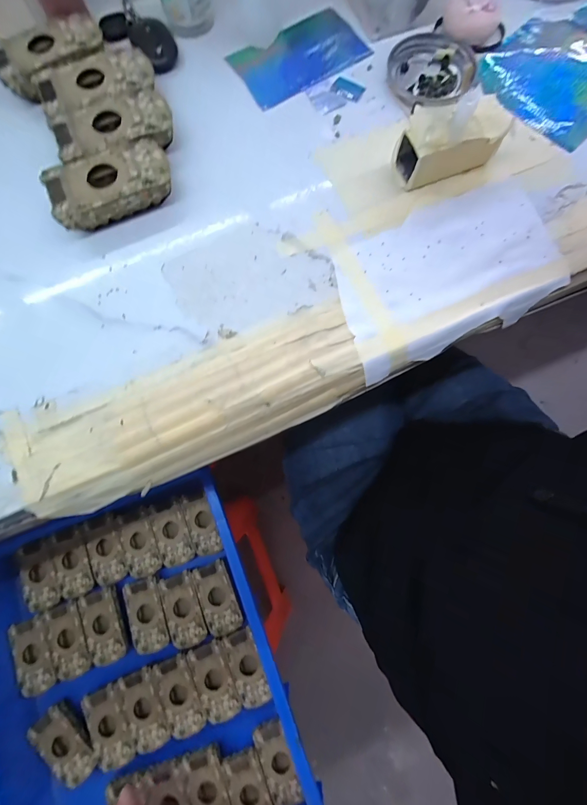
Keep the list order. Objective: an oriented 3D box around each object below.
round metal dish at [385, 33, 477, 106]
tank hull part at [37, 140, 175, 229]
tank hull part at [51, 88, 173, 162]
[{"bbox_3d":[0.125,-0.305,0.292,0.074,0.007,0.081,0,79,1],"label":"round metal dish"},{"bbox_3d":[-0.149,-0.179,0.263,0.094,0.026,0.055,-21,79,-3],"label":"tank hull part"},{"bbox_3d":[-0.151,-0.230,0.275,0.093,0.026,0.051,-23,80,-3],"label":"tank hull part"}]

